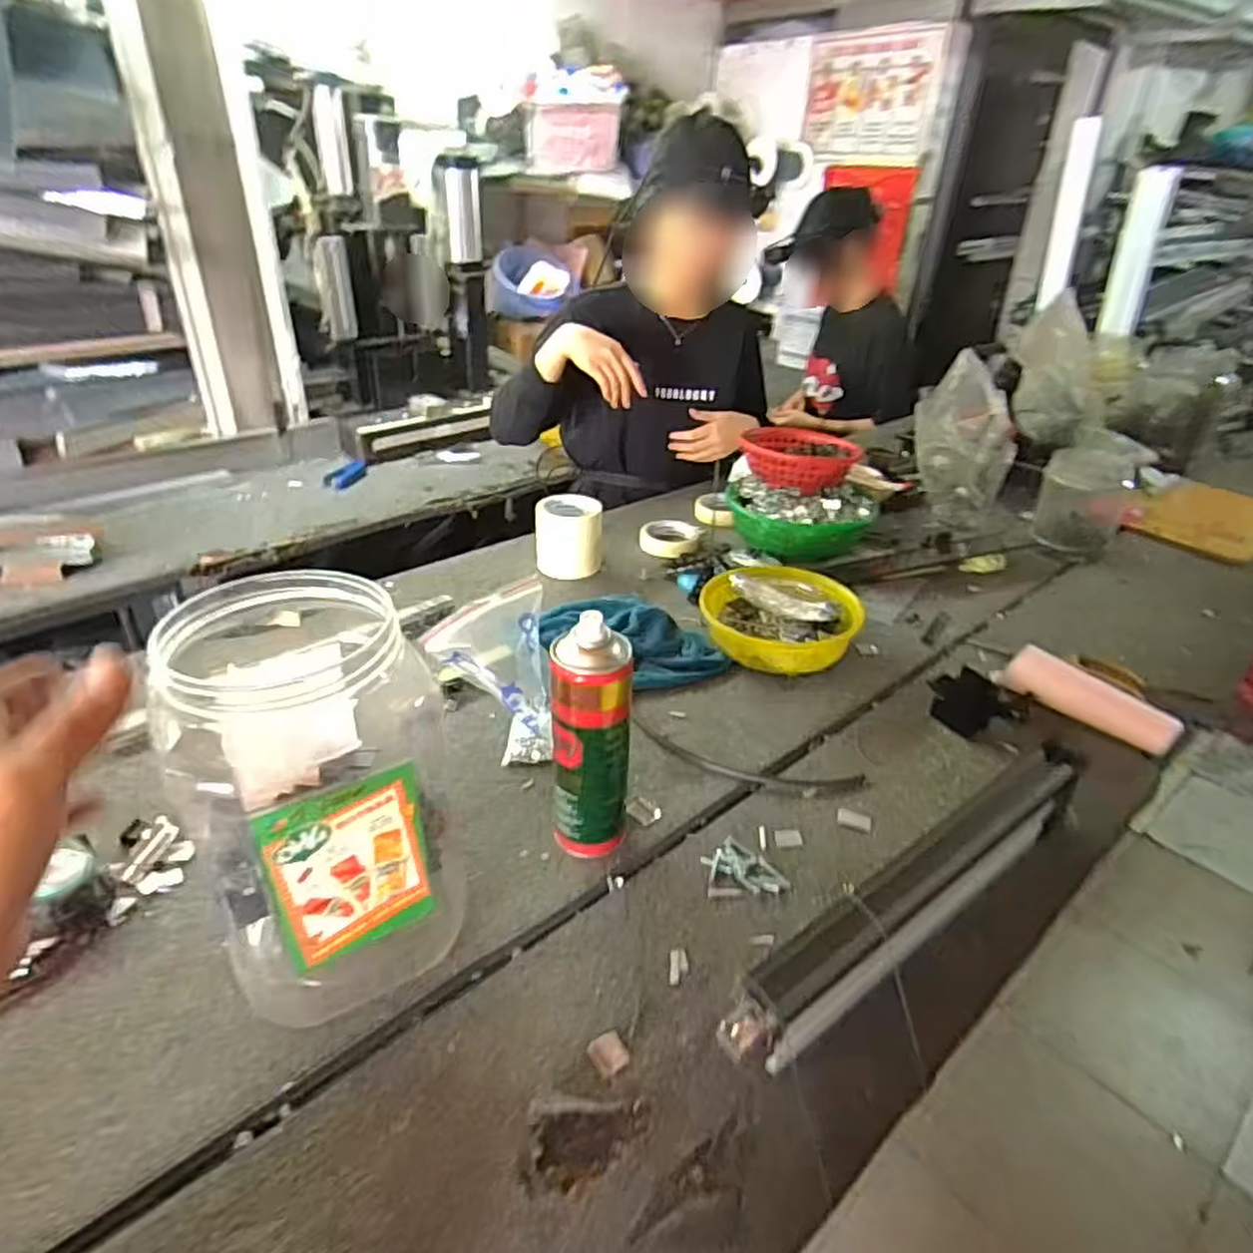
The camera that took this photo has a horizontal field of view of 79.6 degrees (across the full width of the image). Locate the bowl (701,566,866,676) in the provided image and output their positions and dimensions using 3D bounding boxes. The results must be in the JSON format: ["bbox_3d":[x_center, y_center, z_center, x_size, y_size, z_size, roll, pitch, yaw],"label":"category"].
[{"bbox_3d":[0.191,-0.003,0.933,0.198,0.071,0.156,9,32,10],"label":"bowl"}]

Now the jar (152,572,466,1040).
[{"bbox_3d":[-0.210,0.114,0.520,0.158,0.279,0.162,-17,37,-28],"label":"jar"}]

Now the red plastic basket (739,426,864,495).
[{"bbox_3d":[0.285,-0.273,1.241,0.174,0.062,0.117,27,40,34],"label":"red plastic basket"}]

